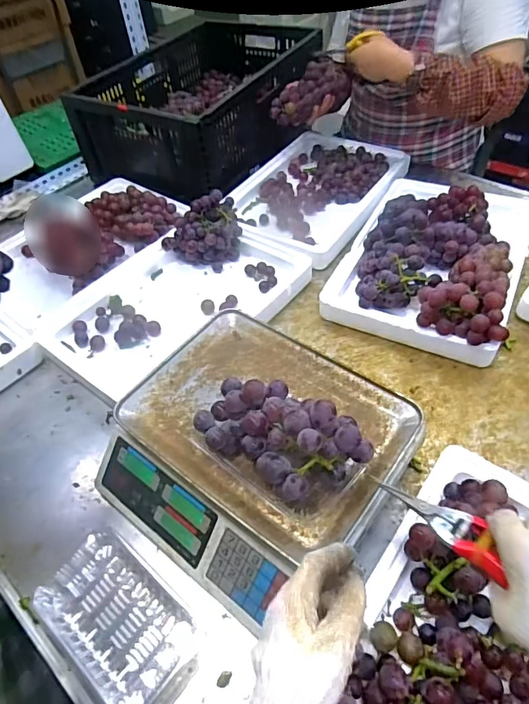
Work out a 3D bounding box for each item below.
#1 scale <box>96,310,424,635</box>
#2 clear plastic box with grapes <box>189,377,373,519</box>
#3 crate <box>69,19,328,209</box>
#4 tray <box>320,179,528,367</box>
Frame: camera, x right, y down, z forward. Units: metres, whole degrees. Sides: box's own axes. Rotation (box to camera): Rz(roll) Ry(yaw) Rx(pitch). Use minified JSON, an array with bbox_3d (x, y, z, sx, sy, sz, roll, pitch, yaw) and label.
[{"bbox_3d":[-0.016,0.133,0.592,0.327,0.122,0.302,29,58,27],"label":"scale"},{"bbox_3d":[0.017,0.091,0.497,0.178,0.103,0.107,28,57,26],"label":"clear plastic box with grapes"},{"bbox_3d":[-0.156,-0.707,1.254,0.464,0.197,0.668,21,54,22],"label":"crate"},{"bbox_3d":[0.324,-0.206,0.843,0.299,0.115,0.446,20,54,21],"label":"tray"}]

